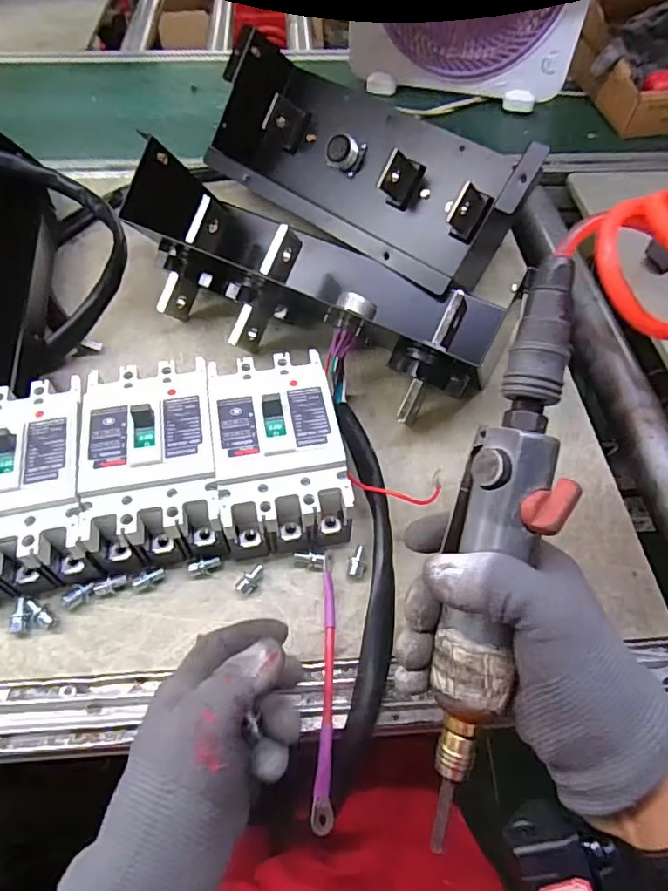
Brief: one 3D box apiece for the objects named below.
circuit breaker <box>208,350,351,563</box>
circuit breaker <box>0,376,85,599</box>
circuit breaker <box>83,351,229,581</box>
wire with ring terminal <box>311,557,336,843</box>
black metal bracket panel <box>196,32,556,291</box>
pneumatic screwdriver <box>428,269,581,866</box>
[{"bbox_3d":[-0.044,0.003,0.429,0.093,0.069,0.152,-8,57,-8],"label":"circuit breaker"},{"bbox_3d":[-0.228,0.029,0.406,0.096,0.072,0.150,-10,58,-9],"label":"circuit breaker"},{"bbox_3d":[-0.135,0.013,0.420,0.093,0.071,0.150,-7,57,-8],"label":"circuit breaker"},{"bbox_3d":[-0.004,0.159,0.371,0.012,0.022,0.173,3,56,-1],"label":"wire with ring terminal"},{"bbox_3d":[0.029,-0.303,0.593,0.371,0.144,0.125,35,29,18],"label":"black metal bracket panel"},{"bbox_3d":[0.081,0.052,0.264,0.044,0.033,0.279,12,91,8],"label":"pneumatic screwdriver"}]

